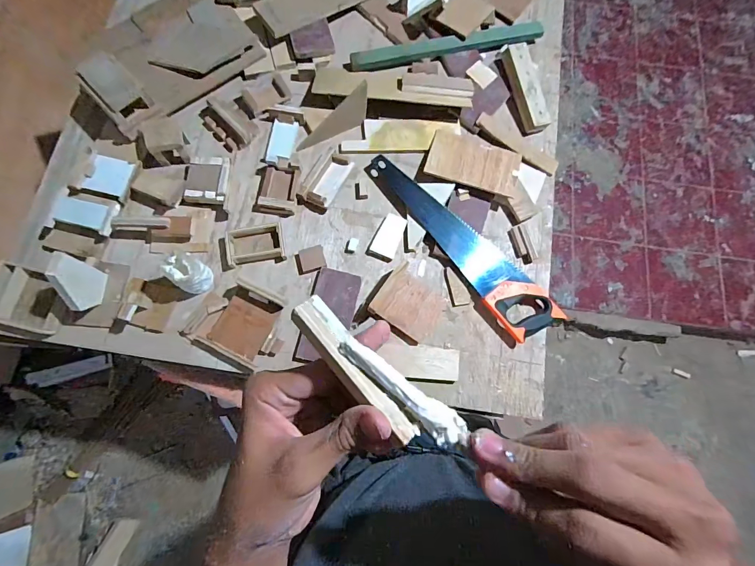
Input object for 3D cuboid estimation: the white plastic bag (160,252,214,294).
[{"bbox_3d":[-0.363,-0.018,0.717,0.054,0.086,0.064,24,76,3],"label":"white plastic bag"}]

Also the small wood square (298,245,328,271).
[{"bbox_3d":[-0.138,-0.053,0.791,0.050,0.014,0.046,-11,77,-6],"label":"small wood square"}]

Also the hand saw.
[{"bbox_3d":[0.181,-0.099,0.819,0.115,0.025,0.510,-37,81,-11],"label":"hand saw"}]

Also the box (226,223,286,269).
[{"bbox_3d":[-0.255,-0.082,0.781,0.116,0.026,0.078,-10,77,-5],"label":"box"}]

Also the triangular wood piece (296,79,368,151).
[{"bbox_3d":[-0.090,-0.354,0.835,0.196,0.070,0.019,-33,50,15],"label":"triangular wood piece"}]

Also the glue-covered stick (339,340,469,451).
[{"bbox_3d":[0.015,0.059,0.203,0.084,0.007,0.017,38,79,9],"label":"glue-covered stick"}]

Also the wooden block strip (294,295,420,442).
[{"bbox_3d":[-0.012,0.048,0.209,0.019,0.008,0.095,-39,79,-9],"label":"wooden block strip"}]

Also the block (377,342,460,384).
[{"bbox_3d":[0.087,0.165,0.766,0.158,0.018,0.068,7,76,-1],"label":"block"}]

